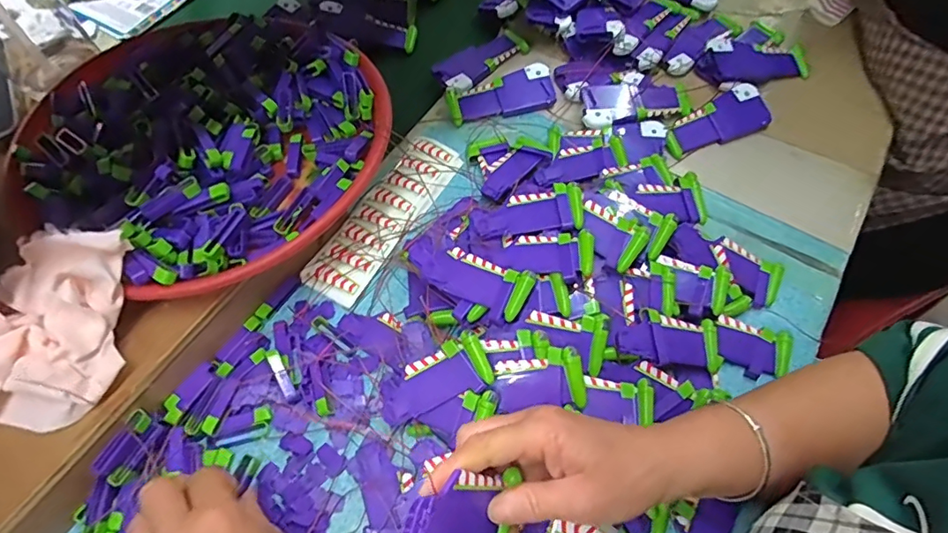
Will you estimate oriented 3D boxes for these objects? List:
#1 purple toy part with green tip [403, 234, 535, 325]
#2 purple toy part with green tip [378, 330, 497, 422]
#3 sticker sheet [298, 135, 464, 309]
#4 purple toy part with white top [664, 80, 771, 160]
[{"bbox_3d":[-0.014,0.004,0.434,0.132,0.017,0.043,26,63,31],"label":"purple toy part with green tip"},{"bbox_3d":[-0.030,0.087,0.393,0.088,0.007,0.041,-31,72,7],"label":"purple toy part with green tip"},{"bbox_3d":[-0.083,-0.052,0.505,0.062,0.010,0.196,27,65,17],"label":"sticker sheet"},{"bbox_3d":[0.252,-0.152,0.547,0.116,0.027,0.048,-21,63,-12],"label":"purple toy part with white top"}]

